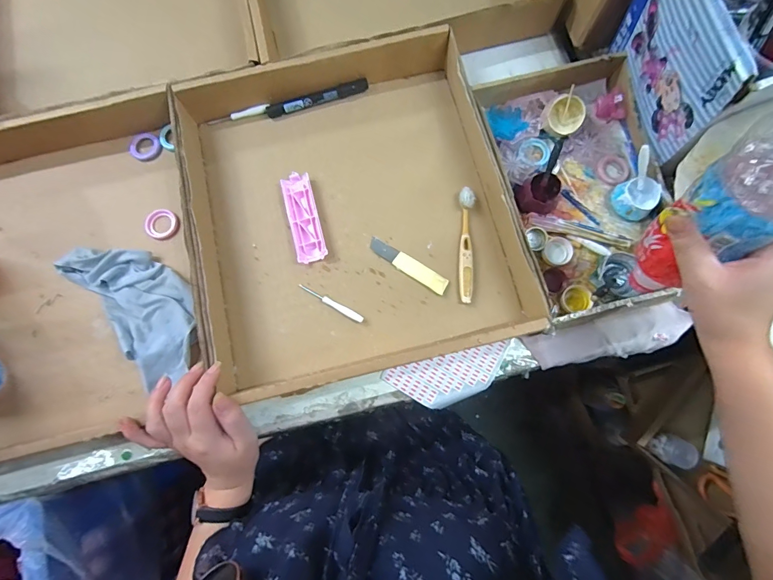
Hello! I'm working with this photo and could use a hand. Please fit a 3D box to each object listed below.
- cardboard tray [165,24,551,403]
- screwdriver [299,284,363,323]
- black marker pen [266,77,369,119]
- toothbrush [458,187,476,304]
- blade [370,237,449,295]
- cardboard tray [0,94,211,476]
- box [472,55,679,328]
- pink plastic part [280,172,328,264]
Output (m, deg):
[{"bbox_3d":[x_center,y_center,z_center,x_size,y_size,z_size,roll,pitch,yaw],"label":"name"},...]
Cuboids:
[{"bbox_3d":[-0.042,-0.093,0.437,0.358,0.054,0.365,-14,77,-2],"label":"cardboard tray"},{"bbox_3d":[-0.063,0.015,0.427,0.083,0.007,0.009,27,79,7],"label":"screwdriver"},{"bbox_3d":[-0.088,-0.245,0.485,0.132,0.013,0.016,-17,77,-3],"label":"black marker pen"},{"bbox_3d":[0.093,-0.054,0.443,0.017,0.013,0.137,3,77,2],"label":"toothbrush"},{"bbox_3d":[0.025,-0.029,0.436,0.101,0.008,0.019,33,80,8],"label":"blade"},{"bbox_3d":[-0.377,-0.010,0.427,0.344,0.063,0.374,-14,77,-2],"label":"cardboard tray"},{"bbox_3d":[0.223,-0.115,0.435,0.185,0.049,0.288,-12,77,-2],"label":"box"},{"bbox_3d":[-0.099,-0.087,0.453,0.034,0.014,0.111,-15,77,-2],"label":"pink plastic part"}]

